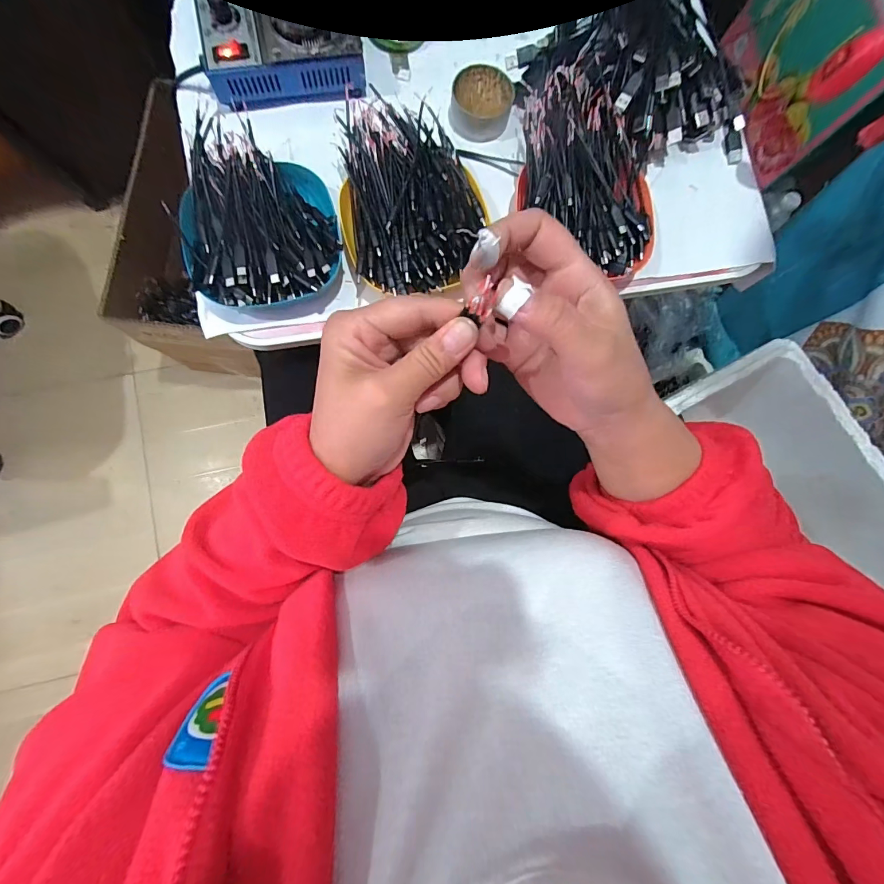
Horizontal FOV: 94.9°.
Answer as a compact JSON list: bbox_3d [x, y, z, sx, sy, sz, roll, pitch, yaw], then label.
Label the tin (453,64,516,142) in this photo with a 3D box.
[{"bbox_3d":[0.043,-0.358,0.429,0.061,0.025,0.061,0,84,-4],"label":"tin"}]

